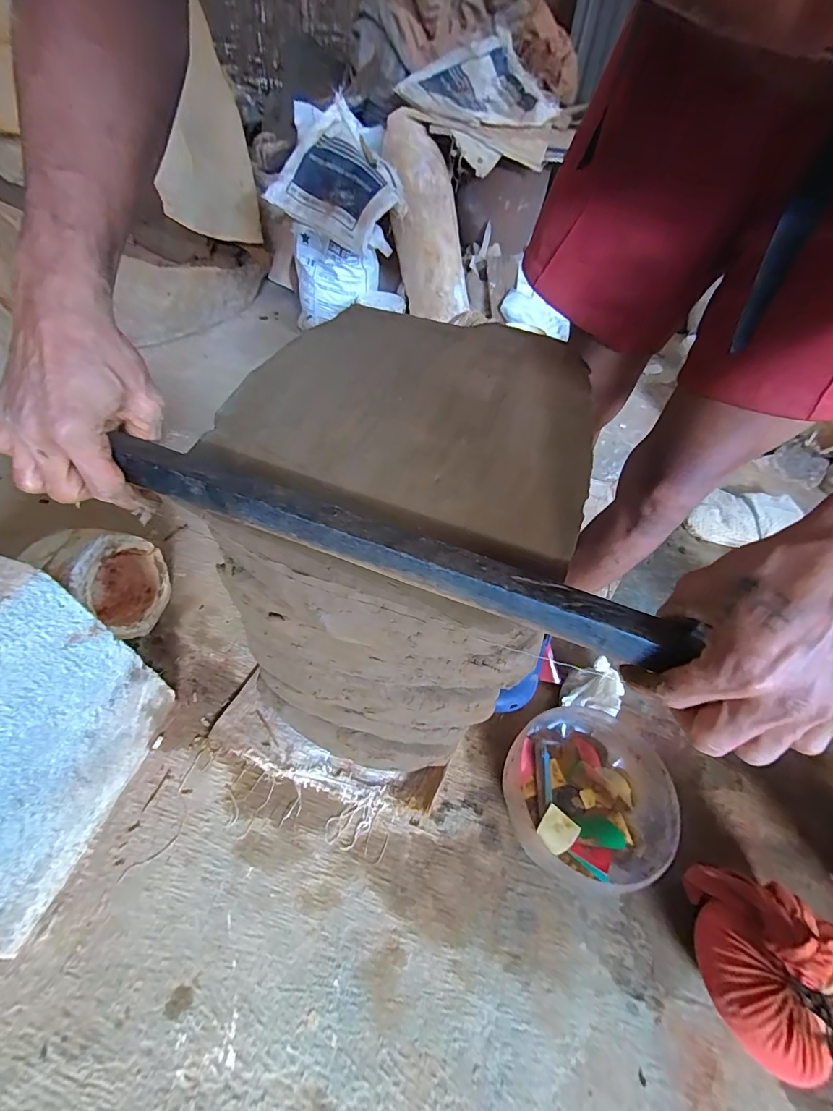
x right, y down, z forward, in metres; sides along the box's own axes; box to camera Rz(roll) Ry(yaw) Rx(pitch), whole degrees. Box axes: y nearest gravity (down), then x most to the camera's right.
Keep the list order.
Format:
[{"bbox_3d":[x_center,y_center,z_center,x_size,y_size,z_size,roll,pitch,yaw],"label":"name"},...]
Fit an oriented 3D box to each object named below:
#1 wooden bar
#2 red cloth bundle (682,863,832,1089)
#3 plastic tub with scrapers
[{"bbox_3d":[-0.020,-0.010,0.296,0.406,0.021,0.041,19,52,8],"label":"wooden bar"},{"bbox_3d":[0.482,0.549,0.567,0.173,0.119,0.201,18,52,11],"label":"red cloth bundle"},{"bbox_3d":[0.262,0.378,0.685,0.248,0.114,0.243,2,50,-2],"label":"plastic tub with scrapers"}]

